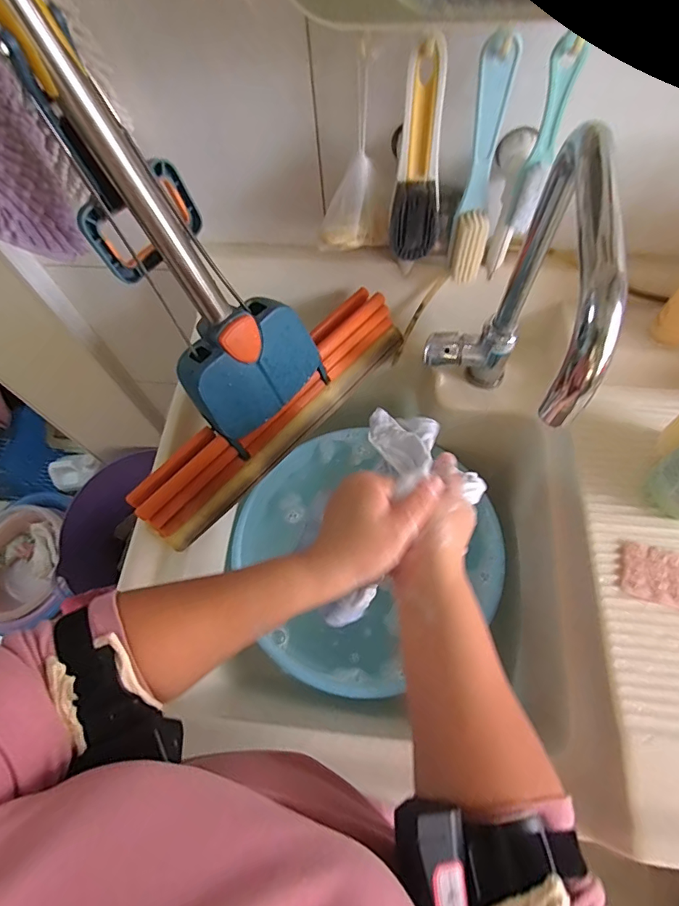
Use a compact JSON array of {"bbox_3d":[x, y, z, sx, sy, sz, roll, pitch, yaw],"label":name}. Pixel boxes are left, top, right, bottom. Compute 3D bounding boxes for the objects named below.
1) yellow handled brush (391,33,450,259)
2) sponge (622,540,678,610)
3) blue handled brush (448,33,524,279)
[{"bbox_3d":[0.076,-0.270,0.433,0.047,0.181,0.031,4,65,5],"label":"yellow handled brush"},{"bbox_3d":[0.306,0.117,0.435,0.067,0.007,0.055,16,66,11],"label":"sponge"},{"bbox_3d":[0.136,-0.263,0.444,0.035,0.217,0.026,5,65,6],"label":"blue handled brush"}]

